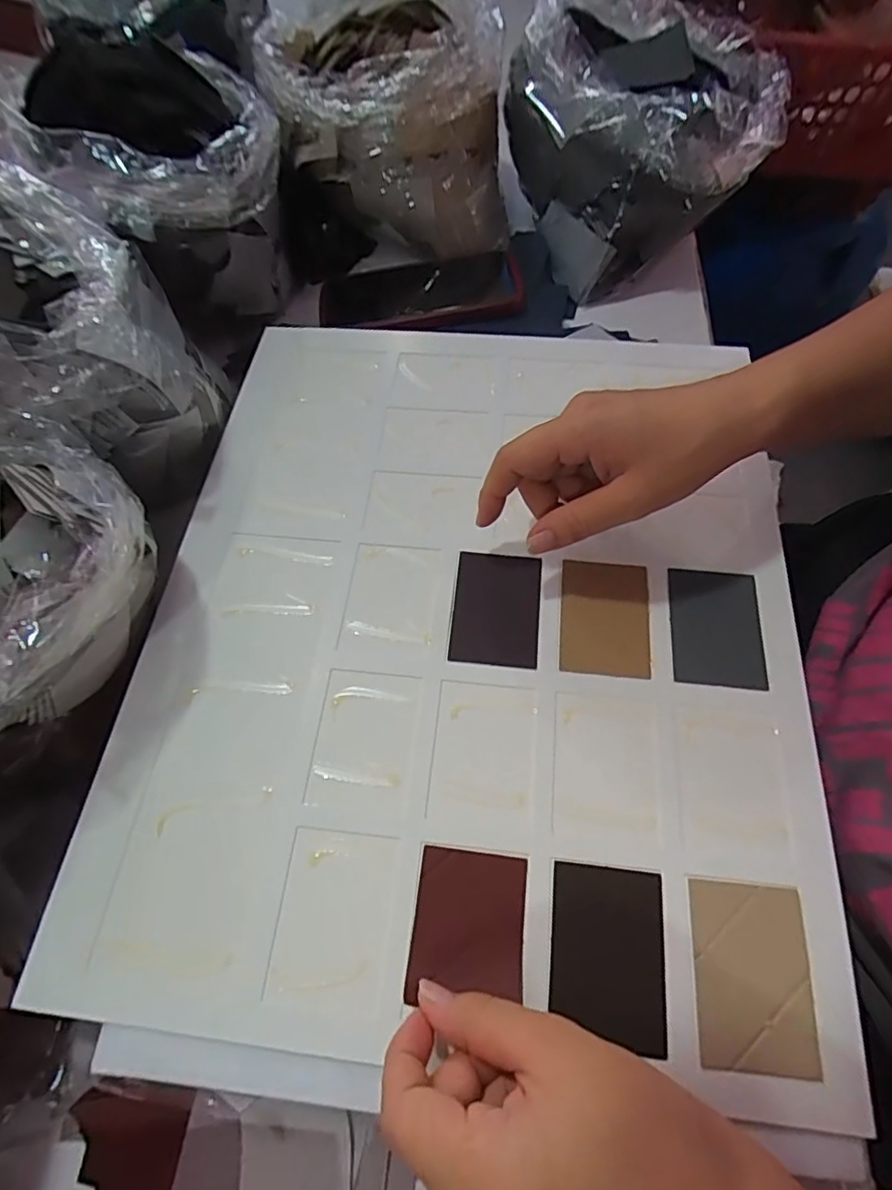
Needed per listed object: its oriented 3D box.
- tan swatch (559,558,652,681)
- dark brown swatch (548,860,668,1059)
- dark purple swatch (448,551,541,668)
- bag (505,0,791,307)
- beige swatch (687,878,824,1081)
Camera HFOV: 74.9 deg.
[{"bbox_3d":[0.088,0.011,0.321,0.047,0.004,0.067,6,63,4],"label":"tan swatch"},{"bbox_3d":[0.070,0.153,0.251,0.048,0.004,0.066,6,63,3],"label":"dark brown swatch"},{"bbox_3d":[0.028,0.007,0.328,0.047,0.004,0.067,5,63,3],"label":"dark purple swatch"},{"bbox_3d":[0.164,-0.393,0.494,0.189,0.131,0.187,-20,65,-10],"label":"bag"},{"bbox_3d":[0.130,0.160,0.246,0.047,0.004,0.069,4,63,2],"label":"beige swatch"}]

